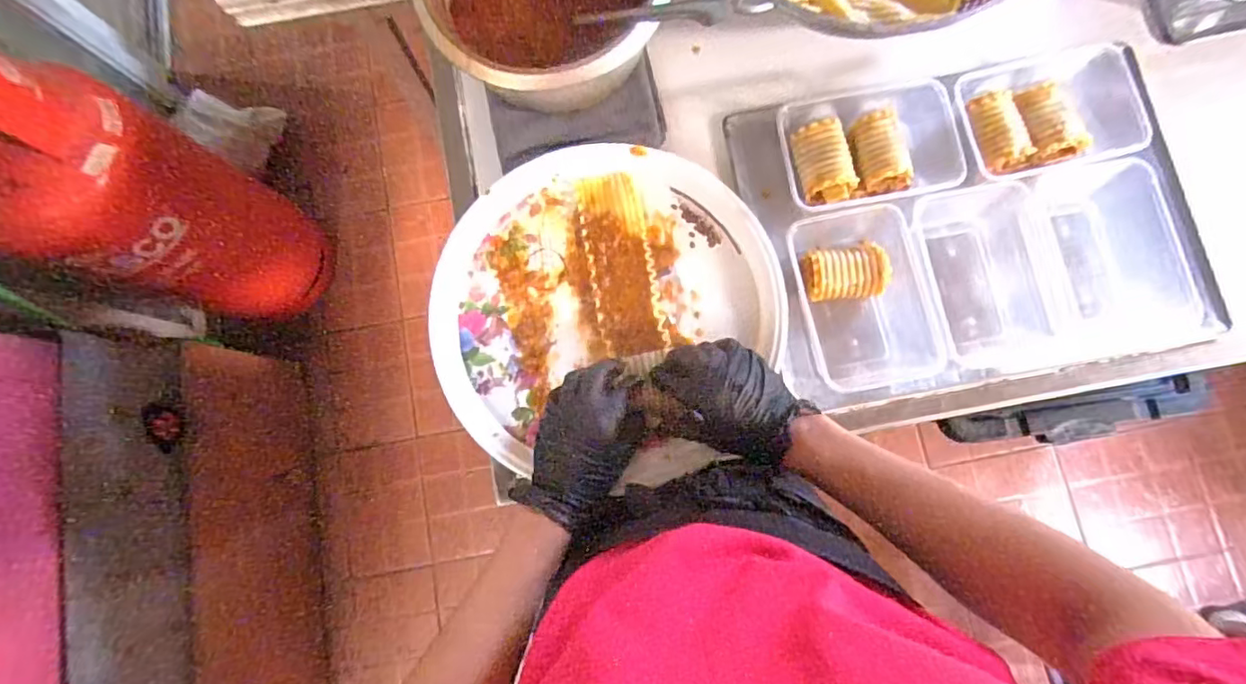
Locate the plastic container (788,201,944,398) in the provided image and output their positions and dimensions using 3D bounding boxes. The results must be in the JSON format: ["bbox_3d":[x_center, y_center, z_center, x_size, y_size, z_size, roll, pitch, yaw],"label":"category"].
[{"bbox_3d":[0.237,-0.045,0.583,0.131,0.058,0.192,-13,81,0],"label":"plastic container"}]

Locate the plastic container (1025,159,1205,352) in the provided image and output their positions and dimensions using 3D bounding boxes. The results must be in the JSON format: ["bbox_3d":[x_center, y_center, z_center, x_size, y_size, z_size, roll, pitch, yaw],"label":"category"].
[{"bbox_3d":[0.487,-0.086,0.582,0.123,0.050,0.191,-16,81,0],"label":"plastic container"}]

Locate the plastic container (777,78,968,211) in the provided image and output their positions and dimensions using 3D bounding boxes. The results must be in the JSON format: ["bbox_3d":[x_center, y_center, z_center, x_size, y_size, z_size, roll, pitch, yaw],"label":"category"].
[{"bbox_3d":[0.249,-0.204,0.601,0.174,0.050,0.128,-9,81,1],"label":"plastic container"}]

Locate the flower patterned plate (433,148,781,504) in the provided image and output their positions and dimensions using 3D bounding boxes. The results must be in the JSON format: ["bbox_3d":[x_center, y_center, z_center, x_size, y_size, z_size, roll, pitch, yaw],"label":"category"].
[{"bbox_3d":[-0.016,-0.038,0.590,0.346,0.031,0.338,0,81,2],"label":"flower patterned plate"}]

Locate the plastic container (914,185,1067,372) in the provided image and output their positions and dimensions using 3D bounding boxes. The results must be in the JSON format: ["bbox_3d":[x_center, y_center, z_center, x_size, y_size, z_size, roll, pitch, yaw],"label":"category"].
[{"bbox_3d":[0.367,-0.062,0.580,0.138,0.054,0.189,-11,81,1],"label":"plastic container"}]

